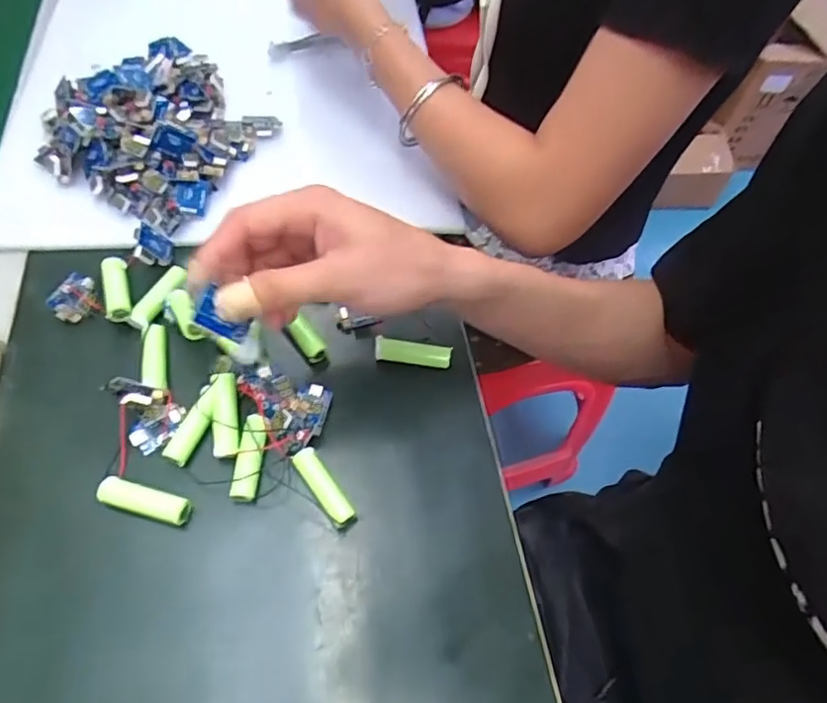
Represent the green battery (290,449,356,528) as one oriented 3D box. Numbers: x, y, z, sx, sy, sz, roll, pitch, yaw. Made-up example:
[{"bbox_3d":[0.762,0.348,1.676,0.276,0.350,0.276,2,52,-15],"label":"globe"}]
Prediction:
[{"bbox_3d":[-0.053,0.080,0.333,0.014,0.015,0.051,-30,65,-19],"label":"green battery"}]

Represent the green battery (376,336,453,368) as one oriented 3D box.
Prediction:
[{"bbox_3d":[0.000,-0.001,0.381,0.050,0.015,0.013,6,59,0],"label":"green battery"}]

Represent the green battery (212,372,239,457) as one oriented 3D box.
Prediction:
[{"bbox_3d":[-0.112,0.037,0.338,0.016,0.012,0.049,-3,81,-5],"label":"green battery"}]

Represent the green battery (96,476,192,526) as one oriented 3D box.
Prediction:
[{"bbox_3d":[-0.151,0.086,0.323,0.053,0.016,0.014,16,60,6],"label":"green battery"}]

